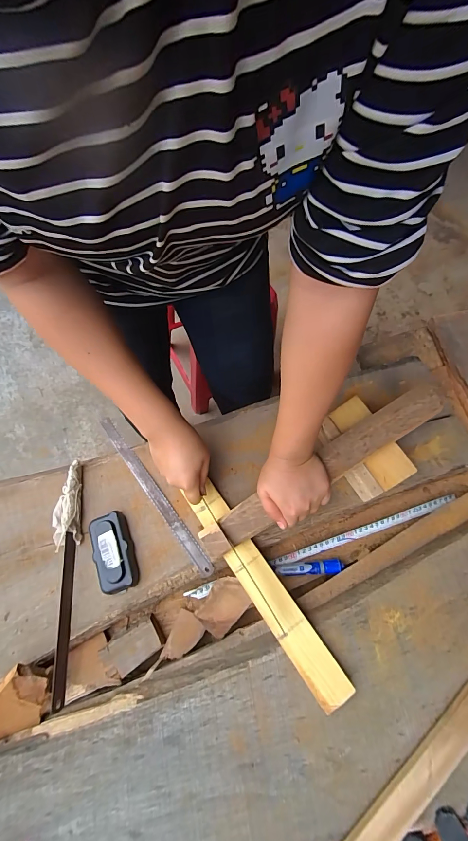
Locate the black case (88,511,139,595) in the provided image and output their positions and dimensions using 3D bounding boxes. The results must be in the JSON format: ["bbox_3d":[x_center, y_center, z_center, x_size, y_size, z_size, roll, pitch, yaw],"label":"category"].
[{"bbox_3d":[-0.171,0.186,0.466,0.050,0.031,0.105,-16,69,-9],"label":"black case"}]

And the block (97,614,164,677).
[{"bbox_3d":[-0.139,0.311,0.450,0.078,0.019,0.044,-31,72,-14],"label":"block"}]

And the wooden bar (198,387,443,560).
[{"bbox_3d":[0.128,0.068,0.477,0.400,0.013,0.049,-32,72,-5],"label":"wooden bar"}]

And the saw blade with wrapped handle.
[{"bbox_3d":[-0.233,0.208,0.456,0.036,0.020,0.300,-8,68,-6],"label":"saw blade with wrapped handle"}]

